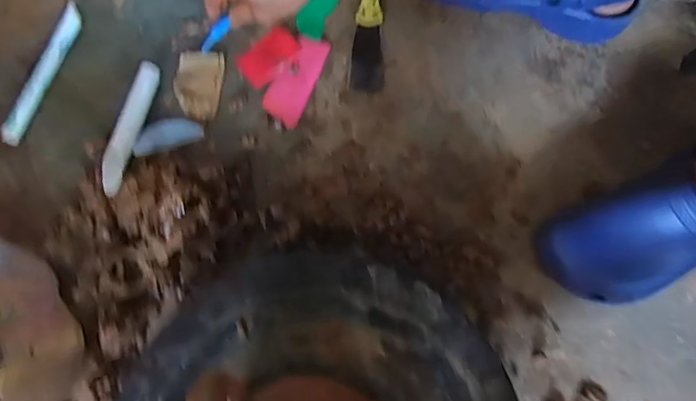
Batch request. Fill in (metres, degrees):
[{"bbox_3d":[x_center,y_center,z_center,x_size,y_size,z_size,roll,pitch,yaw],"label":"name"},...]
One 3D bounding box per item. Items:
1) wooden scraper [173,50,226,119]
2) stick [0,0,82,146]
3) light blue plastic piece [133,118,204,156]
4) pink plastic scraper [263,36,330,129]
[{"bbox_3d":[-0.177,-0.138,0.515,0.055,0.004,0.082,9,86,2],"label":"wooden scraper"},{"bbox_3d":[-0.361,-0.153,0.517,0.026,0.014,0.187,18,79,4],"label":"stick"},{"bbox_3d":[-0.205,-0.076,0.495,0.077,0.005,0.038,-19,80,-8],"label":"light blue plastic piece"},{"bbox_3d":[-0.062,-0.143,0.516,0.048,0.006,0.107,23,86,1],"label":"pink plastic scraper"}]

